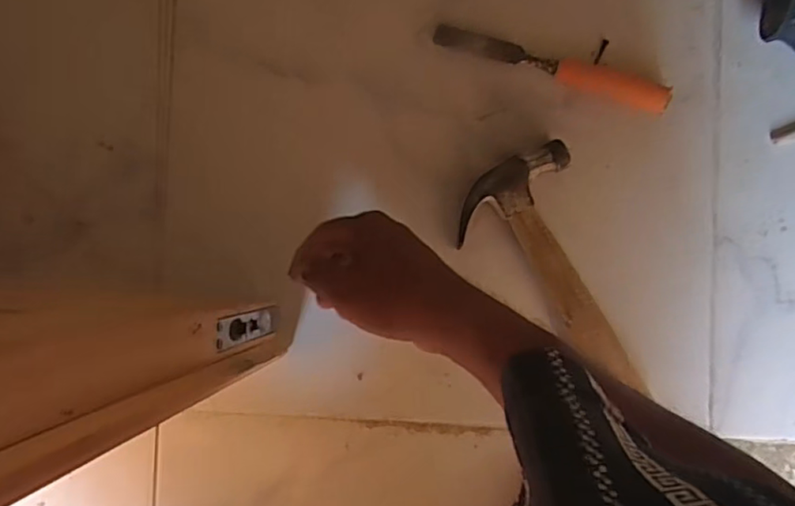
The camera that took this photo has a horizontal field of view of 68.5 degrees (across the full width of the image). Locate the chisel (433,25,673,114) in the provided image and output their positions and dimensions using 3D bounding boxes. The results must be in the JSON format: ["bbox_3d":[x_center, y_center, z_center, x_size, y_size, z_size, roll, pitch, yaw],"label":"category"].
[{"bbox_3d":[0.138,-0.171,0.524,0.212,0.020,0.030,20,89,4],"label":"chisel"}]

